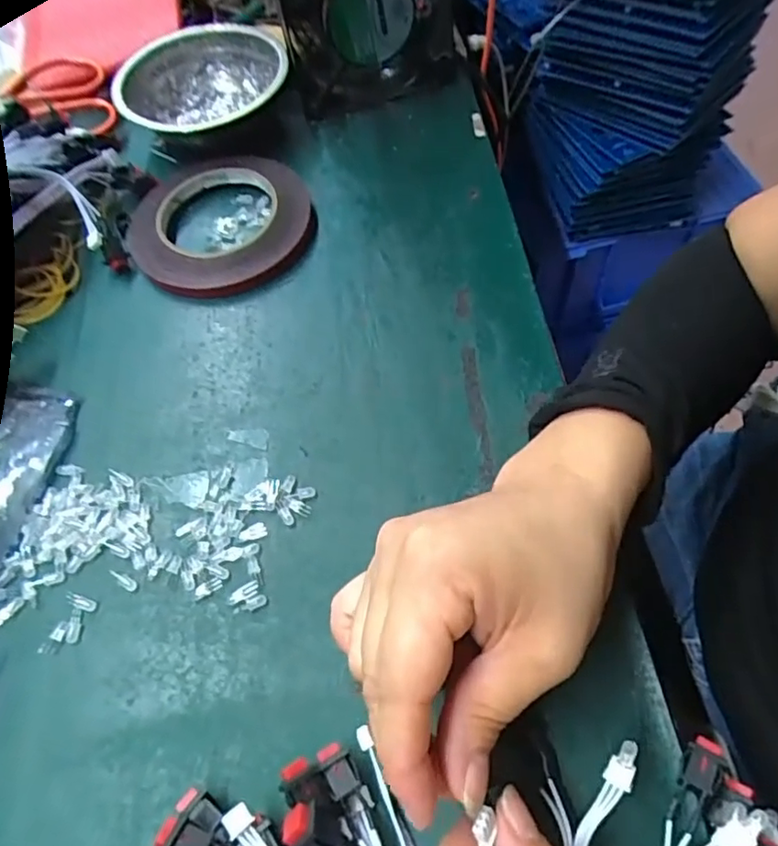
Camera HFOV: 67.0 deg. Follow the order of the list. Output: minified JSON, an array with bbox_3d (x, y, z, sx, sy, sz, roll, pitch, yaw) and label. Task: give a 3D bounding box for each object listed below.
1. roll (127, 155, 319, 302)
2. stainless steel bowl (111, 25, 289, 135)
[{"bbox_3d":[-0.117,-0.144,0.402,0.122,0.015,0.132,-2,61,3],"label":"roll"},{"bbox_3d":[-0.140,-0.256,0.455,0.128,0.038,0.128,-2,61,3],"label":"stainless steel bowl"}]

